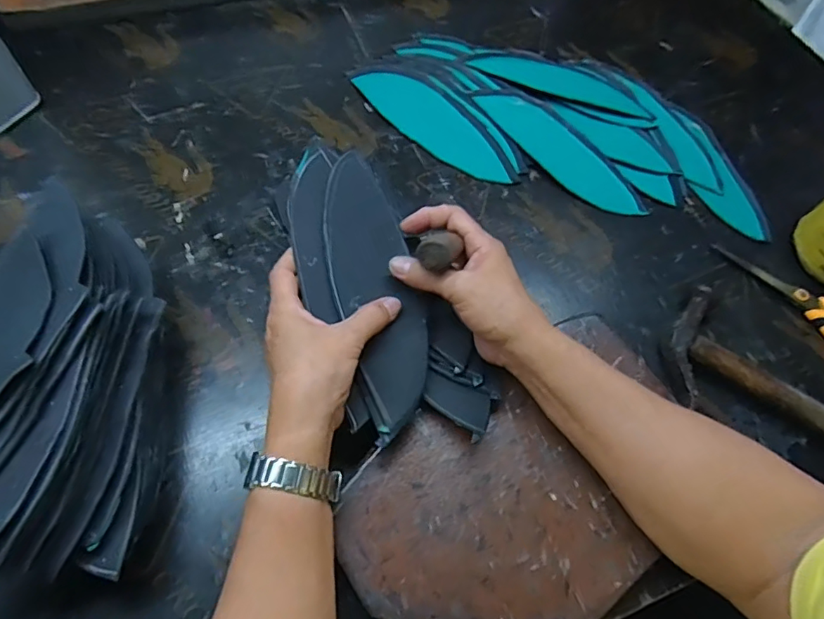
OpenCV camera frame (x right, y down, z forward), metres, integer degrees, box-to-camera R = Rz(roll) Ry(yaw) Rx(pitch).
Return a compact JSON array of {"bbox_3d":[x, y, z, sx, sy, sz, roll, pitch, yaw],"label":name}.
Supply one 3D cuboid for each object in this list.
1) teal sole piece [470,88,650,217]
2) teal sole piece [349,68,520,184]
[{"bbox_3d":[0.151,-0.167,0.536,0.060,0.015,0.206,-37,68,-22],"label":"teal sole piece"},{"bbox_3d":[0.023,-0.200,0.549,0.064,0.012,0.207,-36,68,-22],"label":"teal sole piece"}]

